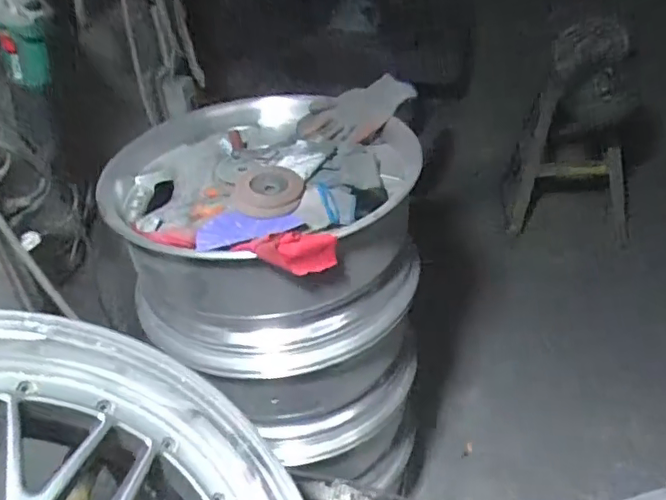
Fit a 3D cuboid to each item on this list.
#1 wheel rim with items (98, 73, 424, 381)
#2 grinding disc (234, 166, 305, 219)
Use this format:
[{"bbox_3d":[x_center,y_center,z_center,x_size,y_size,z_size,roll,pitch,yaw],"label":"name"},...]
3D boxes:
[{"bbox_3d":[-0.099,-0.044,0.956,0.491,0.256,0.435,-8,38,-4],"label":"wheel rim with items"},{"bbox_3d":[-0.091,-0.087,0.827,0.097,0.028,0.106,-7,38,-3],"label":"grinding disc"}]

